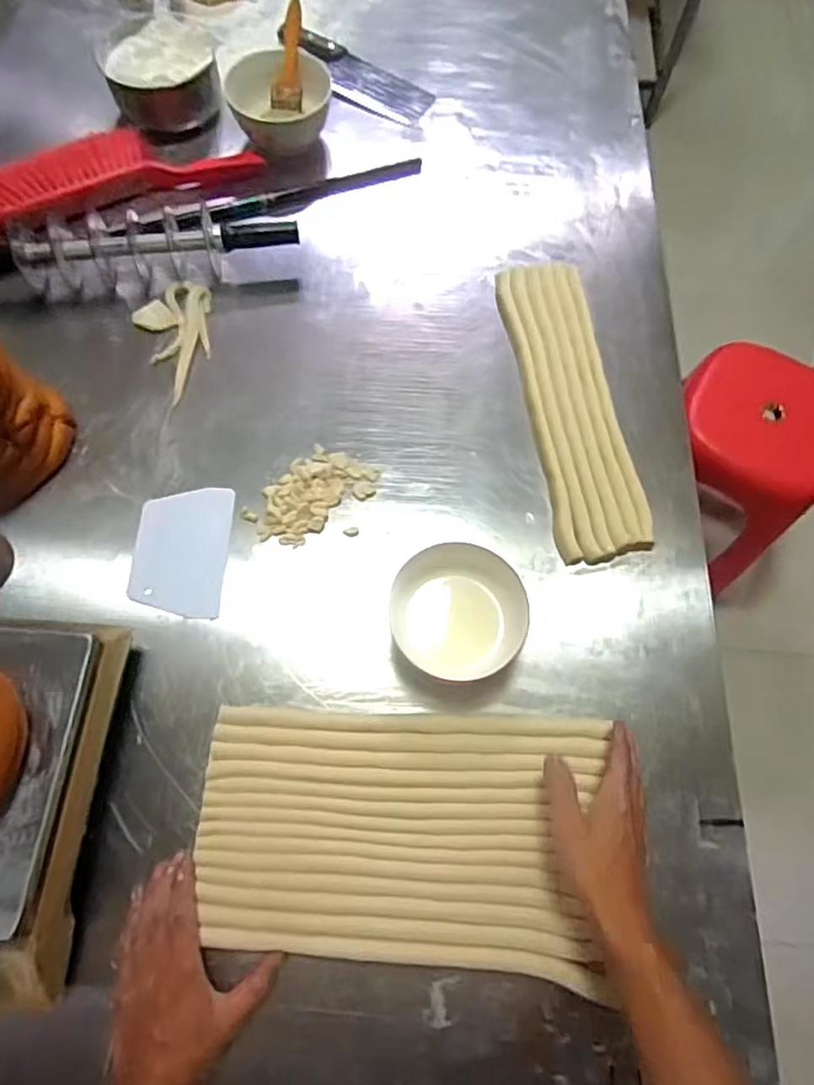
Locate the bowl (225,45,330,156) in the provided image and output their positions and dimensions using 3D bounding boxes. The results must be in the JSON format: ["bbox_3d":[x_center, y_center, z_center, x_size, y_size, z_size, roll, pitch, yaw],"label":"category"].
[{"bbox_3d":[-0.183,-0.645,0.876,0.145,0.079,0.135,-8,69,-4],"label":"bowl"}]

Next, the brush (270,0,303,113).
[{"bbox_3d":[-0.168,-0.698,0.870,0.043,0.018,0.142,7,100,1],"label":"brush"}]

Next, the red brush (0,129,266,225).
[{"bbox_3d":[-0.400,-0.508,0.837,0.383,0.059,0.120,-29,72,-12],"label":"red brush"}]

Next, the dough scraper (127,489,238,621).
[{"bbox_3d":[-0.251,0.009,0.672,0.104,0.007,0.148,1,70,1],"label":"dough scraper"}]

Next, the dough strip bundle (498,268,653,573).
[{"bbox_3d":[0.199,-0.174,0.741,0.104,0.024,0.403,-7,69,-4],"label":"dough strip bundle"}]

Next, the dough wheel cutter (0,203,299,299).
[{"bbox_3d":[-0.359,-0.386,0.786,0.419,0.074,0.083,-7,69,-4],"label":"dough wheel cutter"}]

